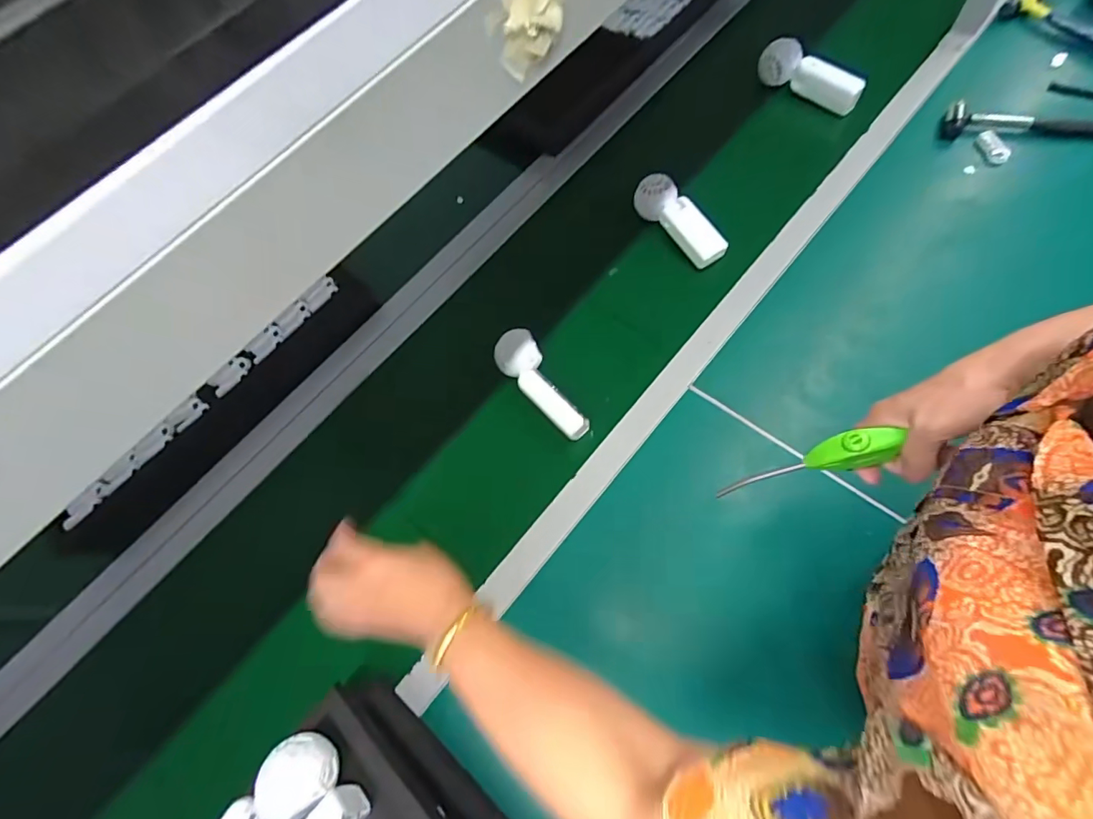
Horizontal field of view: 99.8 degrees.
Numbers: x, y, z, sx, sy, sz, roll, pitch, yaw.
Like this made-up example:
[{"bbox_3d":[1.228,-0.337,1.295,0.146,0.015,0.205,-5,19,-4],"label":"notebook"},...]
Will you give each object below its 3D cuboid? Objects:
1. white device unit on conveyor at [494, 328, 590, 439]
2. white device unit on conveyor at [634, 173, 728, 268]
[{"bbox_3d":[-0.010,-0.031,0.613,0.056,0.046,0.175,-32,74,-9],"label":"white device unit on conveyor"},{"bbox_3d":[0.199,-0.280,0.688,0.049,0.044,0.166,-31,74,-8],"label":"white device unit on conveyor"}]

